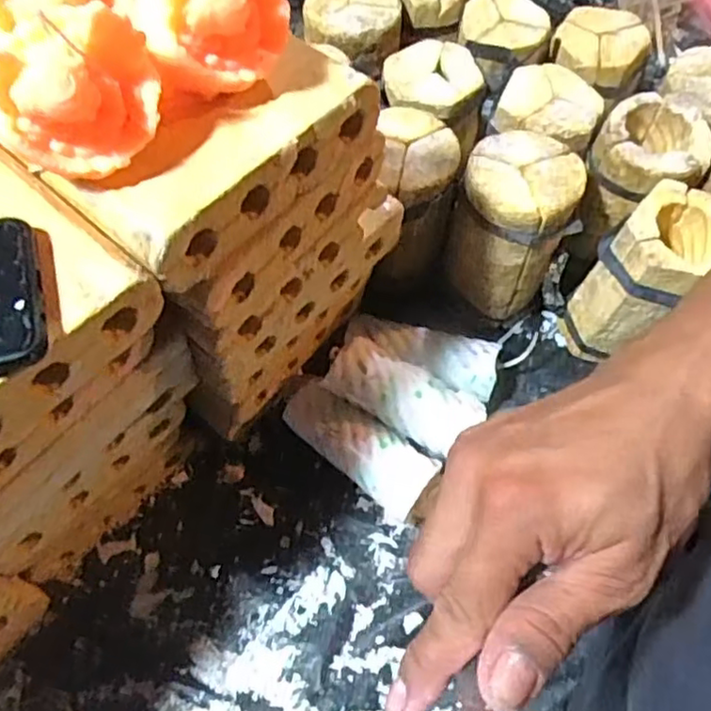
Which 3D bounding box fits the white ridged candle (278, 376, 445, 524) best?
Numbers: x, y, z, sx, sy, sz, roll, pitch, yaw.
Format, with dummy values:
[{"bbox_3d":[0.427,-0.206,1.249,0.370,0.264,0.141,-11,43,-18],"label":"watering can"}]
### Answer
[{"bbox_3d":[0.002,0.075,0.557,0.138,0.050,0.054,39,69,18],"label":"white ridged candle"}]

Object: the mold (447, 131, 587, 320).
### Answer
[{"bbox_3d":[0.133,-0.112,0.570,0.092,0.130,0.092,0,63,0],"label":"mold"}]

